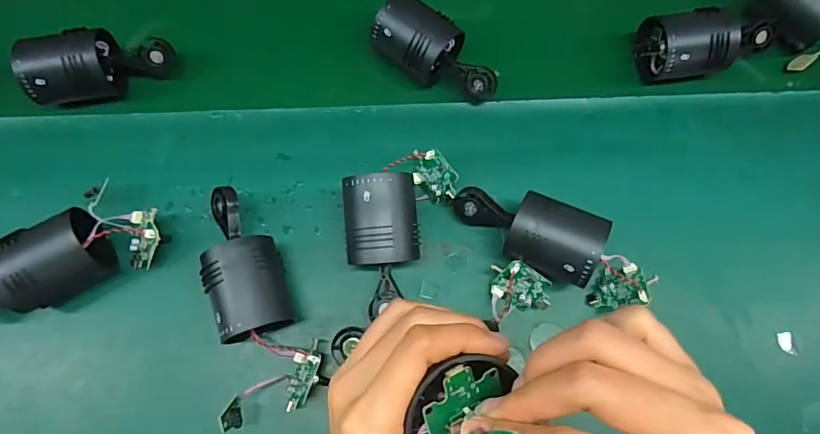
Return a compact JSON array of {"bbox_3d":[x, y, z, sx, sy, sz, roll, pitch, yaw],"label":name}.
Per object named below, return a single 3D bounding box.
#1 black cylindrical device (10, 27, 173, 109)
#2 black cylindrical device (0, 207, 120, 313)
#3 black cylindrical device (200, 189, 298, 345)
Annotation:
[{"bbox_3d":[-0.264,-0.125,0.429,0.121,0.048,0.056,-16,73,-25],"label":"black cylindrical device"},{"bbox_3d":[-0.276,0.045,0.368,0.119,0.058,0.050,-31,76,-11],"label":"black cylindrical device"},{"bbox_3d":[-0.125,0.034,0.377,0.051,0.056,0.112,-20,74,-8],"label":"black cylindrical device"}]

